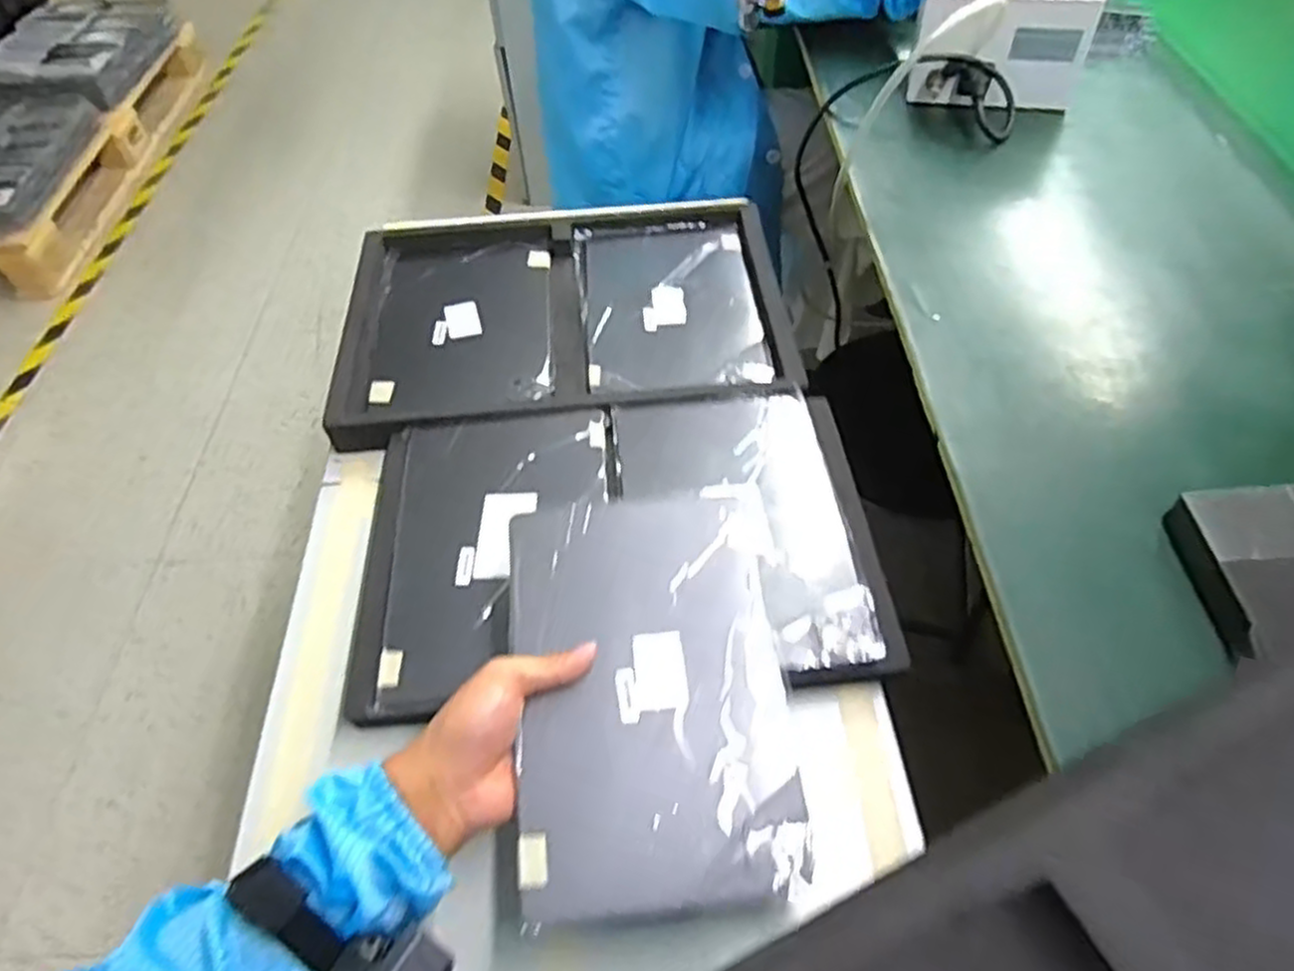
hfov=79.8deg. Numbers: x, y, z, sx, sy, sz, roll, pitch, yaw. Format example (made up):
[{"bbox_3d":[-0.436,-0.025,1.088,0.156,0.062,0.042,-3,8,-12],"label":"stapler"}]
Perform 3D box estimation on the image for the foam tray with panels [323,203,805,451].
[{"bbox_3d":[-0.088,-0.185,0.789,0.423,0.023,0.305,-8,53,-2],"label":"foam tray with panels"}]

